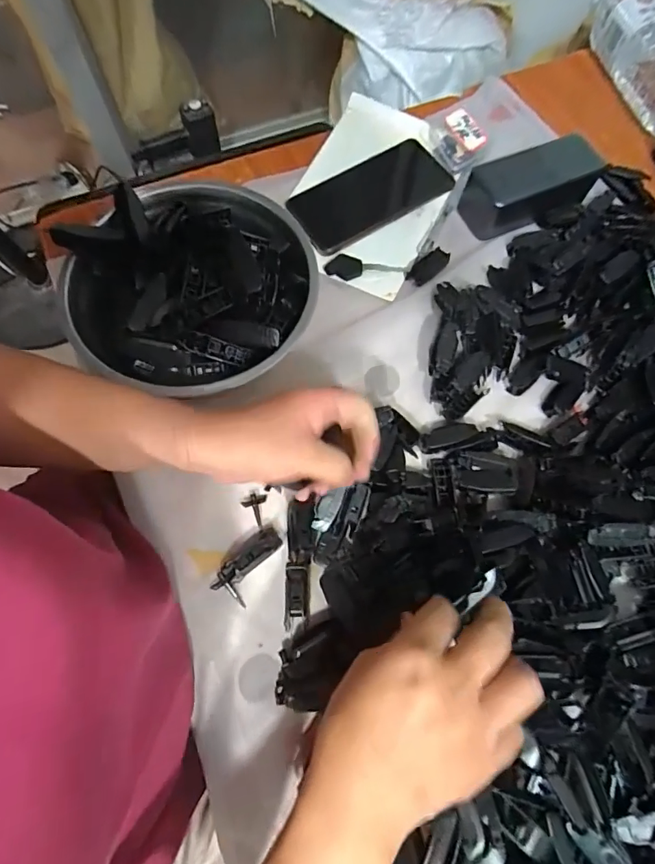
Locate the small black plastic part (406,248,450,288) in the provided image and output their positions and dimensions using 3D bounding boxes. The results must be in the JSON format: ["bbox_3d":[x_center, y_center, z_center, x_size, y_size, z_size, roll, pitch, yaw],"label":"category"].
[{"bbox_3d":[0.100,-0.164,0.436,0.047,0.007,0.025,-41,77,-14],"label":"small black plastic part"}]

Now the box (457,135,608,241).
[{"bbox_3d":[0.205,-0.245,0.438,0.129,0.044,0.059,-18,73,-7],"label":"box"}]

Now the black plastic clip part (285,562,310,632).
[{"bbox_3d":[-0.023,0.124,0.335,0.018,0.014,0.046,2,71,-1],"label":"black plastic clip part"}]

